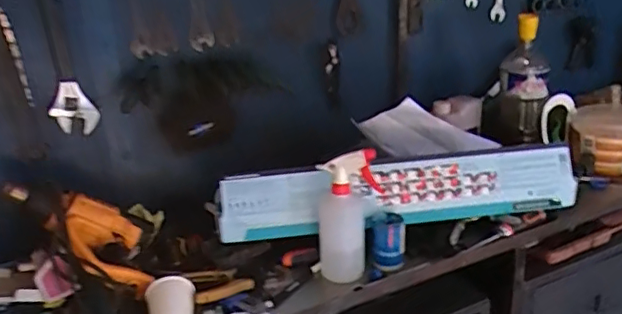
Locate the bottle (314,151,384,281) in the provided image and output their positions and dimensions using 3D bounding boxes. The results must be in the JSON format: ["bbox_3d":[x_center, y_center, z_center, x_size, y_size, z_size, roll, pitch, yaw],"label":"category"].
[{"bbox_3d":[0.062,0.092,0.955,0.104,0.208,0.082,-5,19,0],"label":"bottle"}]

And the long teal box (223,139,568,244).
[{"bbox_3d":[0.160,0.066,1.019,0.635,0.115,0.079,-7,20,-6],"label":"long teal box"}]

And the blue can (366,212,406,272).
[{"bbox_3d":[0.127,0.142,0.976,0.065,0.070,0.078,-2,20,8],"label":"blue can"}]

